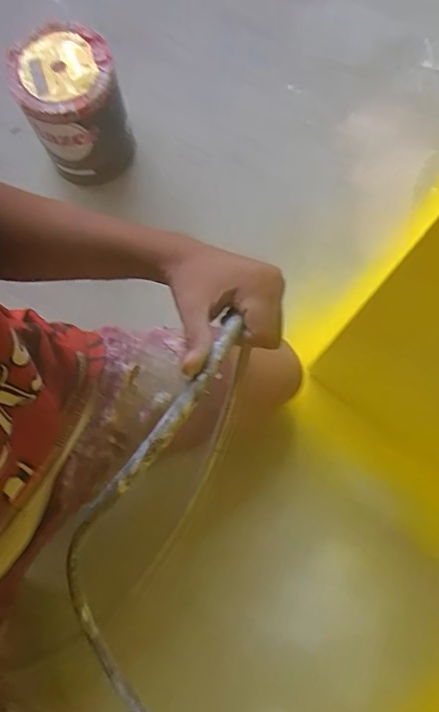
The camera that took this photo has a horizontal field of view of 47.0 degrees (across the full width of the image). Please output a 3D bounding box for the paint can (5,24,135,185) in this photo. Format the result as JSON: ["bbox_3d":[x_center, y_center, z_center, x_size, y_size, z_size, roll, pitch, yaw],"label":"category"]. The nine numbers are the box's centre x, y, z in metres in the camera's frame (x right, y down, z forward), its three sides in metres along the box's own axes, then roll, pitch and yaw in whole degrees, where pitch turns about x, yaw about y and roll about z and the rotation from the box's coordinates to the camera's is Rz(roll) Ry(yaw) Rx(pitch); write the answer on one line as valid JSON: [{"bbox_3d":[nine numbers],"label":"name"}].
[{"bbox_3d":[-0.245,-0.417,0.868,0.157,0.197,0.167,-19,77,-4],"label":"paint can"}]

